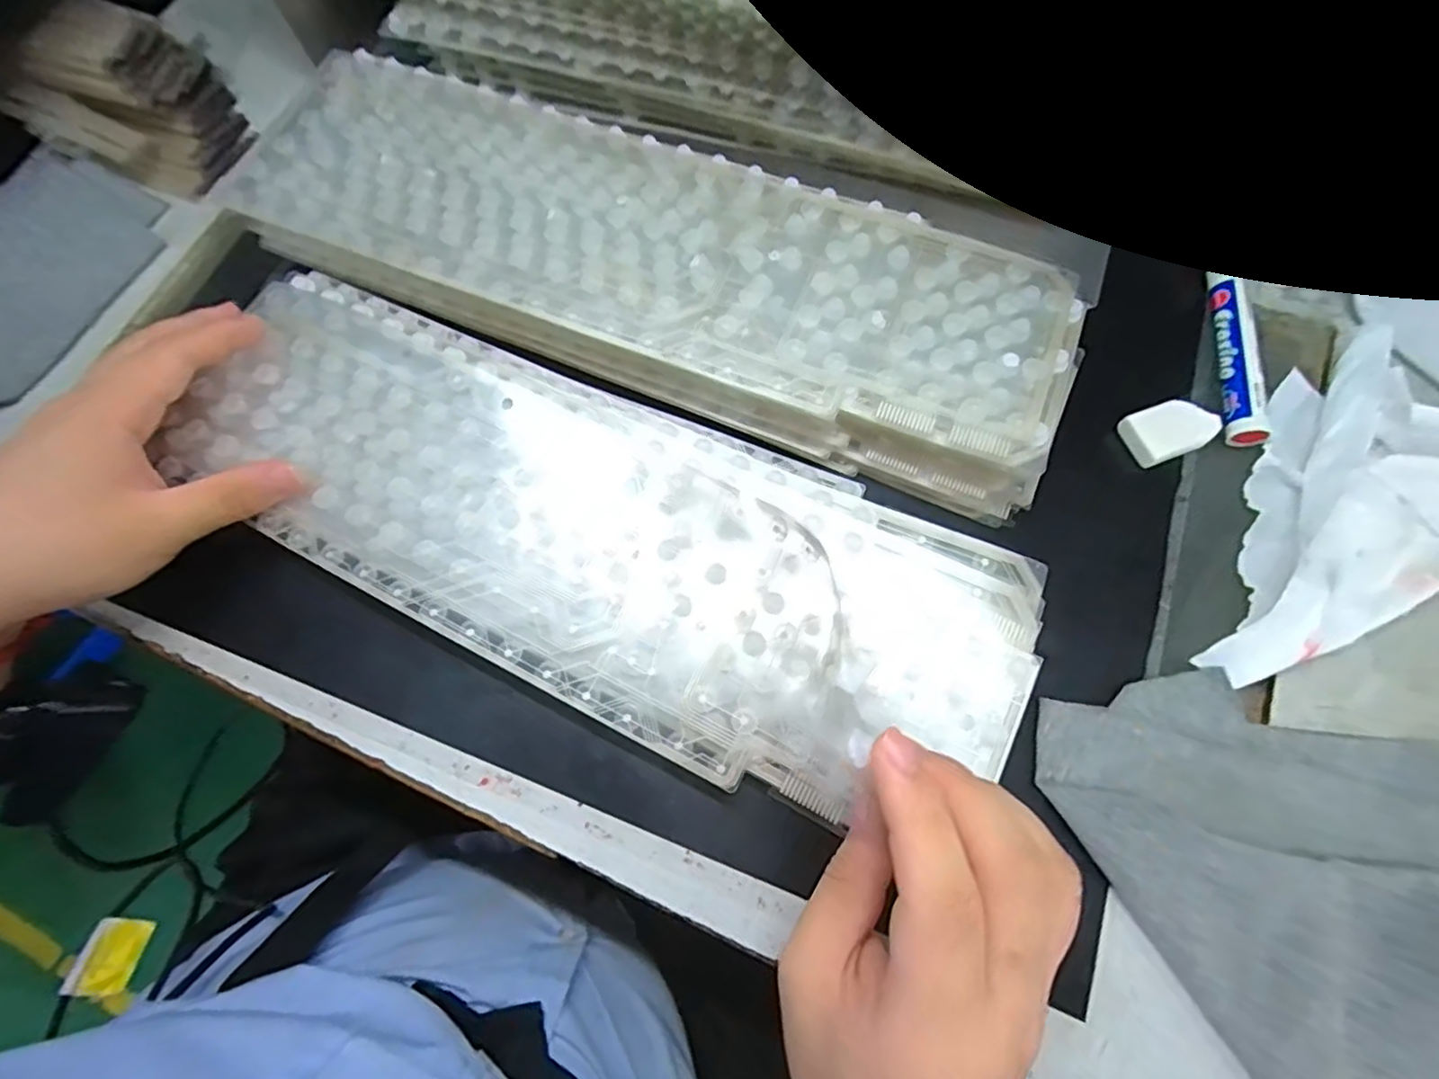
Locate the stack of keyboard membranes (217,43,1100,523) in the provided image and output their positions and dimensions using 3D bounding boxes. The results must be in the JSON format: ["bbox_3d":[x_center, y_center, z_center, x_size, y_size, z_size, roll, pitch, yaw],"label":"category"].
[{"bbox_3d":[-0.034,-0.143,0.306,0.414,0.032,0.124,23,75,9],"label":"stack of keyboard membranes"}]

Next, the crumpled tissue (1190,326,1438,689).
[{"bbox_3d":[0.293,-0.010,0.270,0.102,0.035,0.184,23,75,9],"label":"crumpled tissue"}]

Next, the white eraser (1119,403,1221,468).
[{"bbox_3d":[0.218,-0.053,0.298,0.042,0.009,0.026,-22,73,-5],"label":"white eraser"}]

